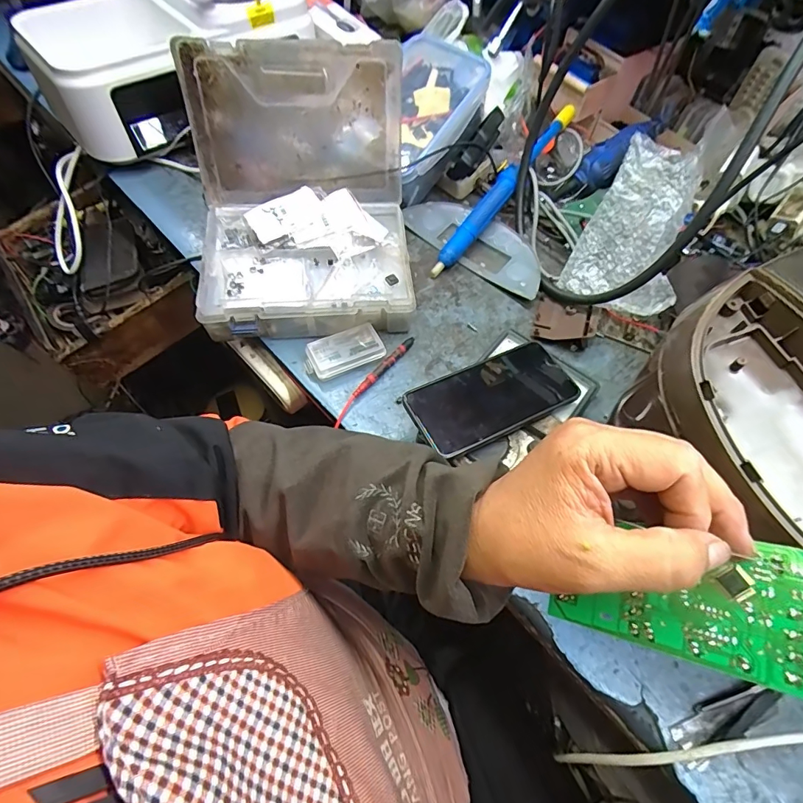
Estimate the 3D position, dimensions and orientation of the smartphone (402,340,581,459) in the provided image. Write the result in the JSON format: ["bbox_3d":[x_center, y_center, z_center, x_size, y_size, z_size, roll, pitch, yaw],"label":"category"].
[{"bbox_3d":[0.089,-0.006,0.422,0.159,0.010,0.079,-23,65,-16],"label":"smartphone"}]

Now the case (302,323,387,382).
[{"bbox_3d":[-0.064,-0.057,0.492,0.086,0.023,0.043,-19,64,-14],"label":"case"}]

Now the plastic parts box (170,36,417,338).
[{"bbox_3d":[-0.105,-0.218,0.483,0.226,0.207,0.225,-5,61,-7],"label":"plastic parts box"}]

